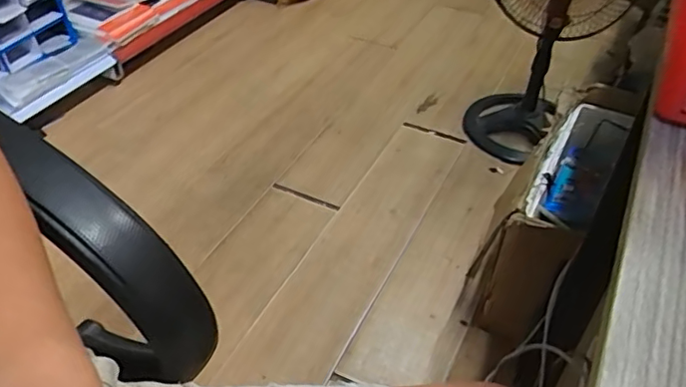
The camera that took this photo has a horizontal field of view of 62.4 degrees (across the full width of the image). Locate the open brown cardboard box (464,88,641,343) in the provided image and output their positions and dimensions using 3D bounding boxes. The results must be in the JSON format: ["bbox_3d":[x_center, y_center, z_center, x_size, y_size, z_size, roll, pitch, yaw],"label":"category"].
[{"bbox_3d":[0.411,0.027,1.130,0.149,0.312,0.465,23,48,22],"label":"open brown cardboard box"}]

